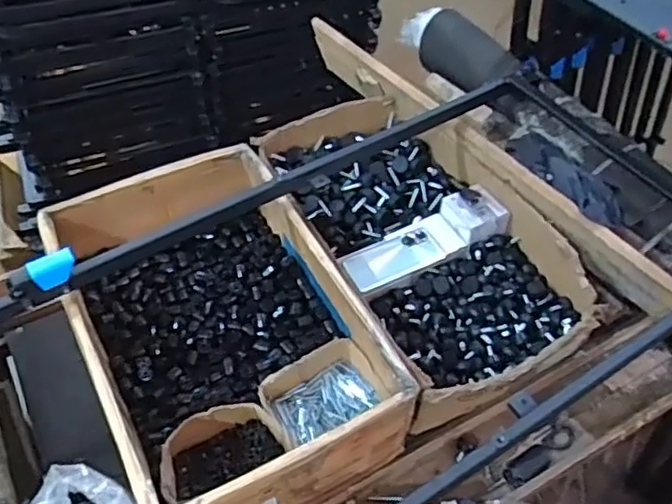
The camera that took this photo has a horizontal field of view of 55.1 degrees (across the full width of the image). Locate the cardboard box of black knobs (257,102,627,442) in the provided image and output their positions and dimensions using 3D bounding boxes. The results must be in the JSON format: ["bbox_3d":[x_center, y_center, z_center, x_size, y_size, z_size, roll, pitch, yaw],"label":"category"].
[{"bbox_3d":[0.136,-0.035,1.060,0.331,0.117,0.605,-21,54,-16],"label":"cardboard box of black knobs"}]

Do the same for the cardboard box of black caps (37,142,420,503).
[{"bbox_3d":[-0.167,0.106,0.926,0.341,0.161,0.527,-23,55,-18],"label":"cardboard box of black caps"}]

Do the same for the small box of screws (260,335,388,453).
[{"bbox_3d":[-0.022,0.209,0.915,0.156,0.072,0.127,-23,55,-18],"label":"small box of screws"}]

